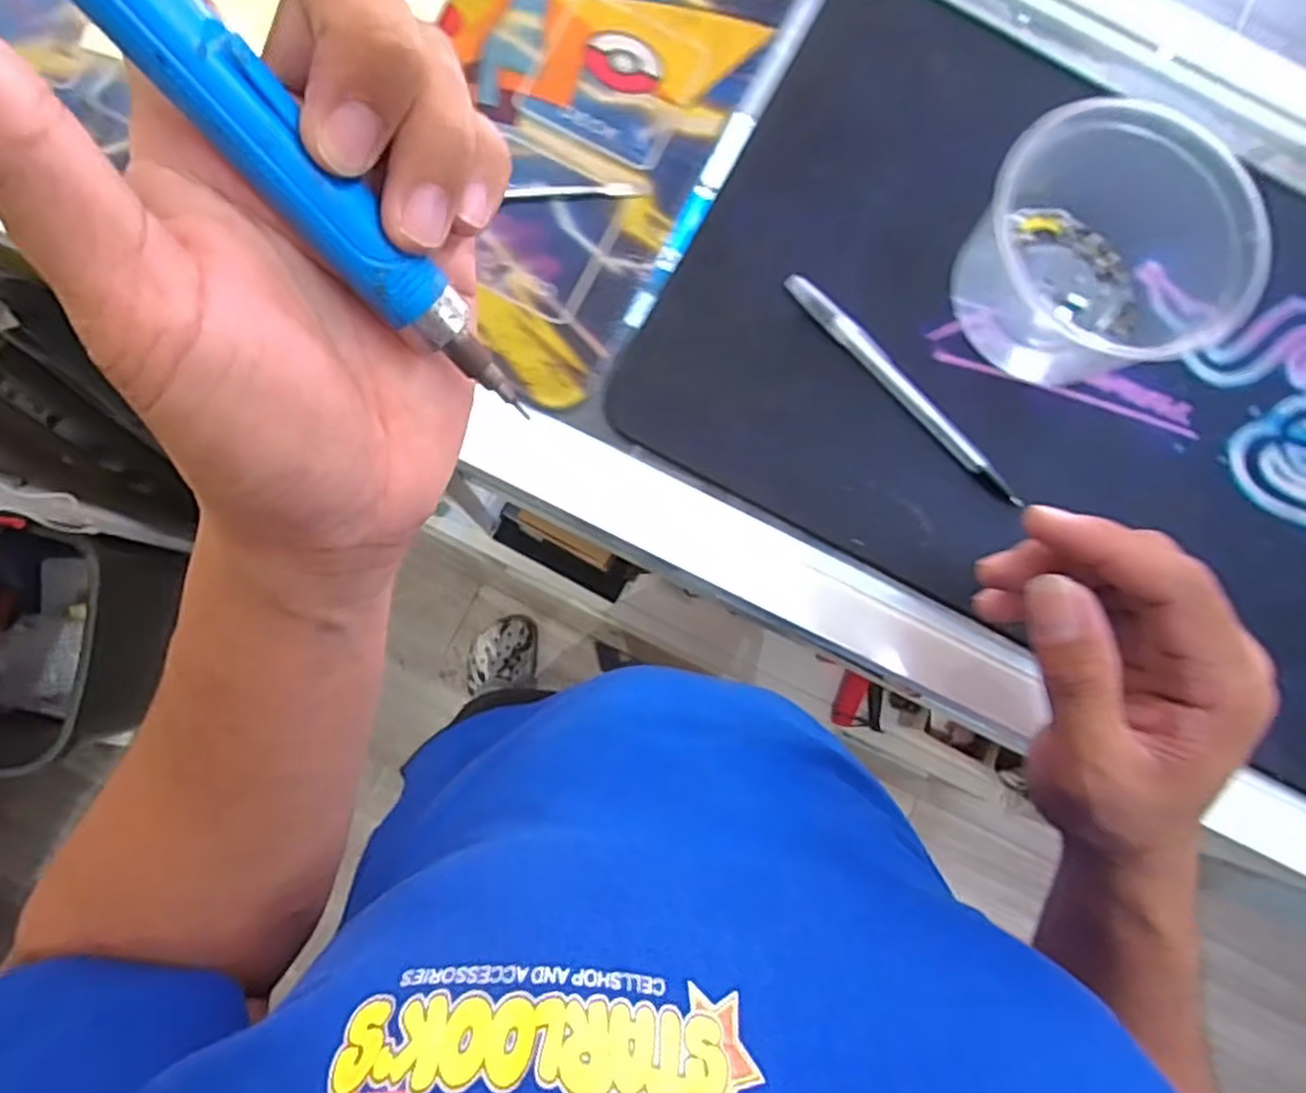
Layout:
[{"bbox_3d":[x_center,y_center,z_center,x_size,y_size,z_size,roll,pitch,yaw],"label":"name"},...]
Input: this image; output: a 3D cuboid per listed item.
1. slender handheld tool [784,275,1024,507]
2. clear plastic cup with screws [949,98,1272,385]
[{"bbox_3d":[0.122,-0.076,0.361,0.152,0.012,0.012,44,82,2],"label":"slender handheld tool"},{"bbox_3d":[0.208,-0.139,0.348,0.125,0.065,0.104,-14,84,-6],"label":"clear plastic cup with screws"}]

